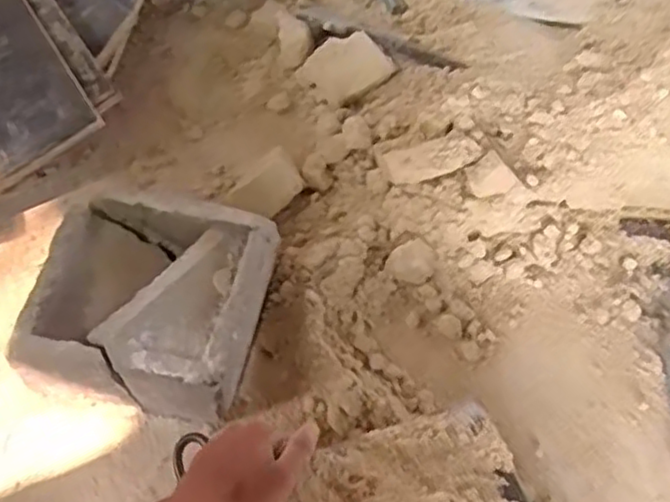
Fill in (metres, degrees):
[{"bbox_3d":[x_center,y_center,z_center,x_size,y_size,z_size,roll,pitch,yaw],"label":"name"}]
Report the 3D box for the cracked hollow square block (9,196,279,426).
[{"bbox_3d":[-0.179,0.053,0.696,0.212,0.107,0.200,11,59,-1],"label":"cracked hollow square block"}]

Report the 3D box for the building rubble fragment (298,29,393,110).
[{"bbox_3d":[0.013,-0.234,0.881,0.100,0.022,0.084,-39,80,6],"label":"building rubble fragment"}]

